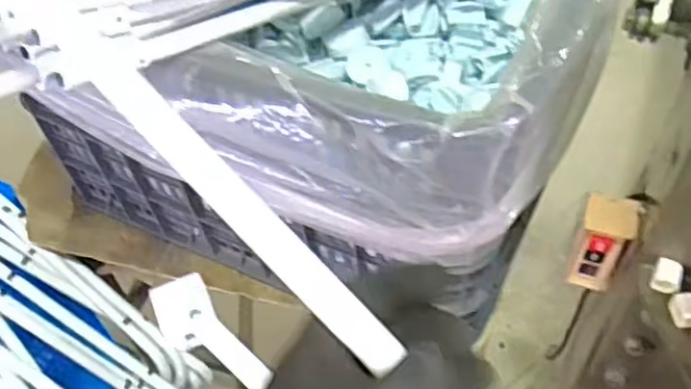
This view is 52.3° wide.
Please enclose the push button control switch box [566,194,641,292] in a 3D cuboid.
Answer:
[{"bbox_3d":[0.256,0.051,0.709,0.051,0.104,0.047,13,55,13],"label":"push button control switch box"}]

